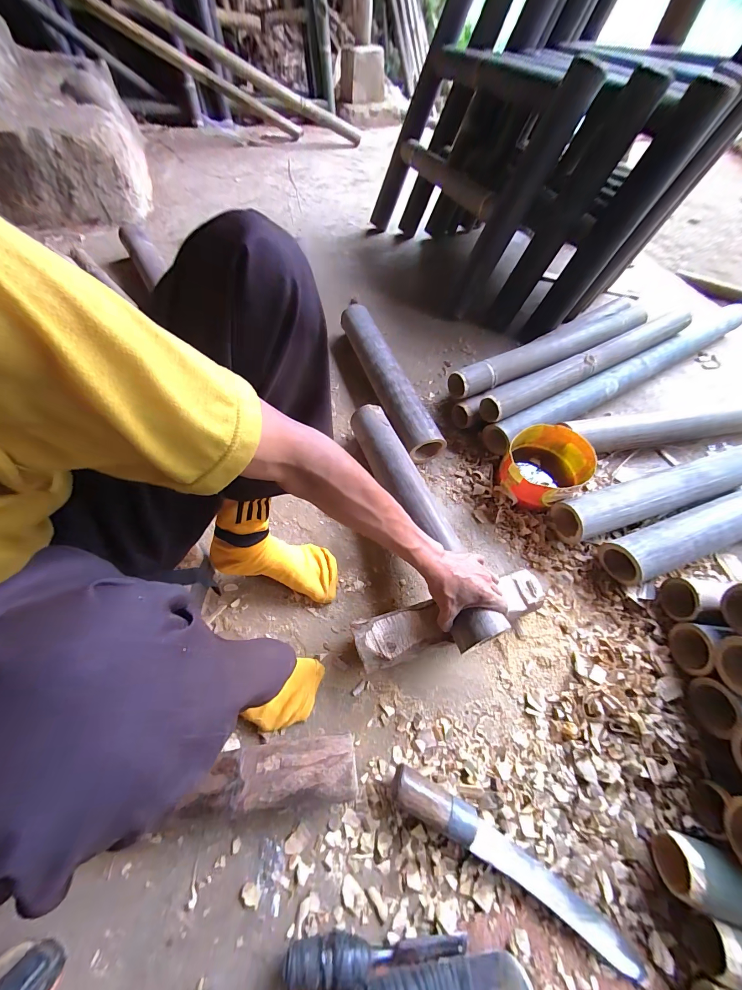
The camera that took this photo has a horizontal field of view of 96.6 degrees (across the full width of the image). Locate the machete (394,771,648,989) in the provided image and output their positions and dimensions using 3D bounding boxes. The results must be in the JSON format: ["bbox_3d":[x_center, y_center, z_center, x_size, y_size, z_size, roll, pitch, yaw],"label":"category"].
[{"bbox_3d":[0.173,0.451,0.402,0.328,0.036,0.046,28,63,13],"label":"machete"}]

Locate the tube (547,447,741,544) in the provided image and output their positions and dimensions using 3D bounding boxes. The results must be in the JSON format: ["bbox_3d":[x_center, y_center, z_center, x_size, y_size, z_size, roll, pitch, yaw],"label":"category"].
[{"bbox_3d":[0.572,-0.011,0.641,0.466,0.081,0.087,-14,62,-10],"label":"tube"}]

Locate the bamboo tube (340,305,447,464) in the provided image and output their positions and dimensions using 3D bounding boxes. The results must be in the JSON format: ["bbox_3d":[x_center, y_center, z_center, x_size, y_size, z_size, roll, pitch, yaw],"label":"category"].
[{"bbox_3d":[0.034,-0.288,0.792,0.083,0.067,0.479,-19,63,-12],"label":"bamboo tube"}]

